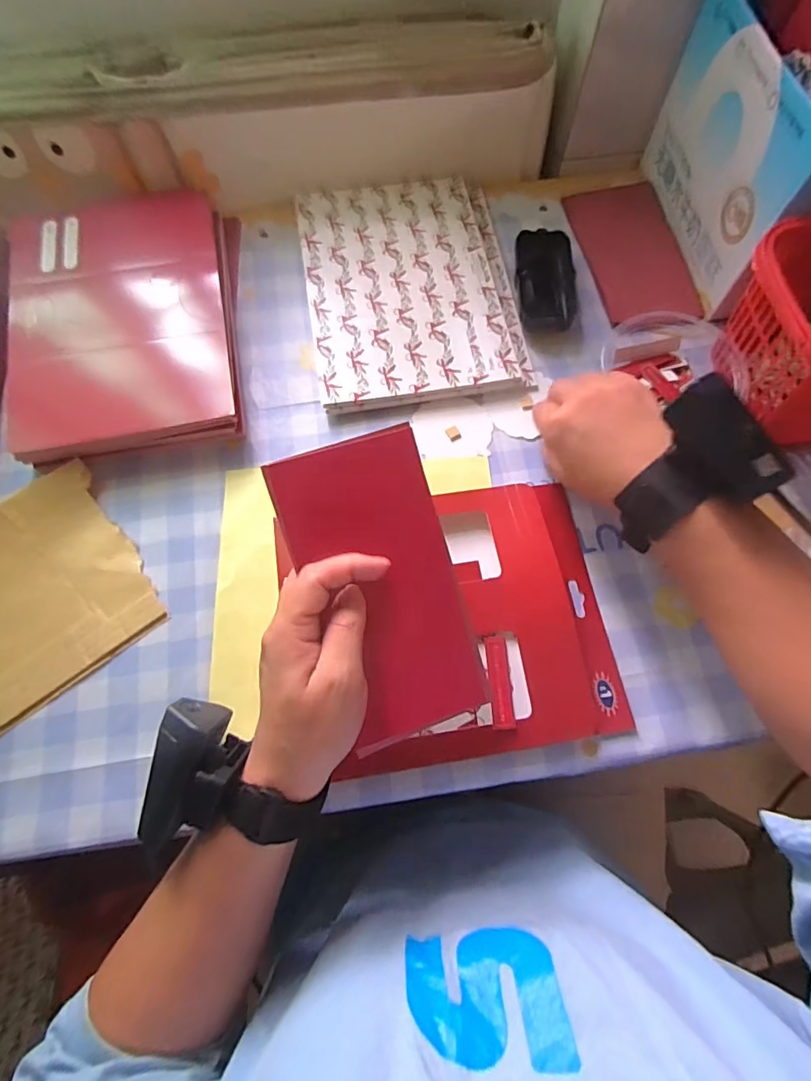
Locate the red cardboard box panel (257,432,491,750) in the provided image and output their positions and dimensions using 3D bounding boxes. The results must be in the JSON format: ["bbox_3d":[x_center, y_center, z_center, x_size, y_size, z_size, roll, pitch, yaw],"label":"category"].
[{"bbox_3d":[-0.012,0.030,0.299,0.086,0.012,0.178,-18,96,-7],"label":"red cardboard box panel"}]

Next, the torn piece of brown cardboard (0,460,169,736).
[{"bbox_3d":[-0.279,0.039,0.377,0.150,0.013,0.154,-37,75,-13],"label":"torn piece of brown cardboard"}]

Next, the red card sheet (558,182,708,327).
[{"bbox_3d":[0.228,-0.292,0.512,0.093,0.009,0.177,-9,70,0],"label":"red card sheet"}]

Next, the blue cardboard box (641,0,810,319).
[{"bbox_3d":[0.322,-0.343,0.447,0.112,0.158,0.223,-7,71,-4],"label":"blue cardboard box"}]

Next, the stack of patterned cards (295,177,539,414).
[{"bbox_3d":[0.004,-0.245,0.485,0.191,0.015,0.257,-8,71,-4],"label":"stack of patterned cards"}]

